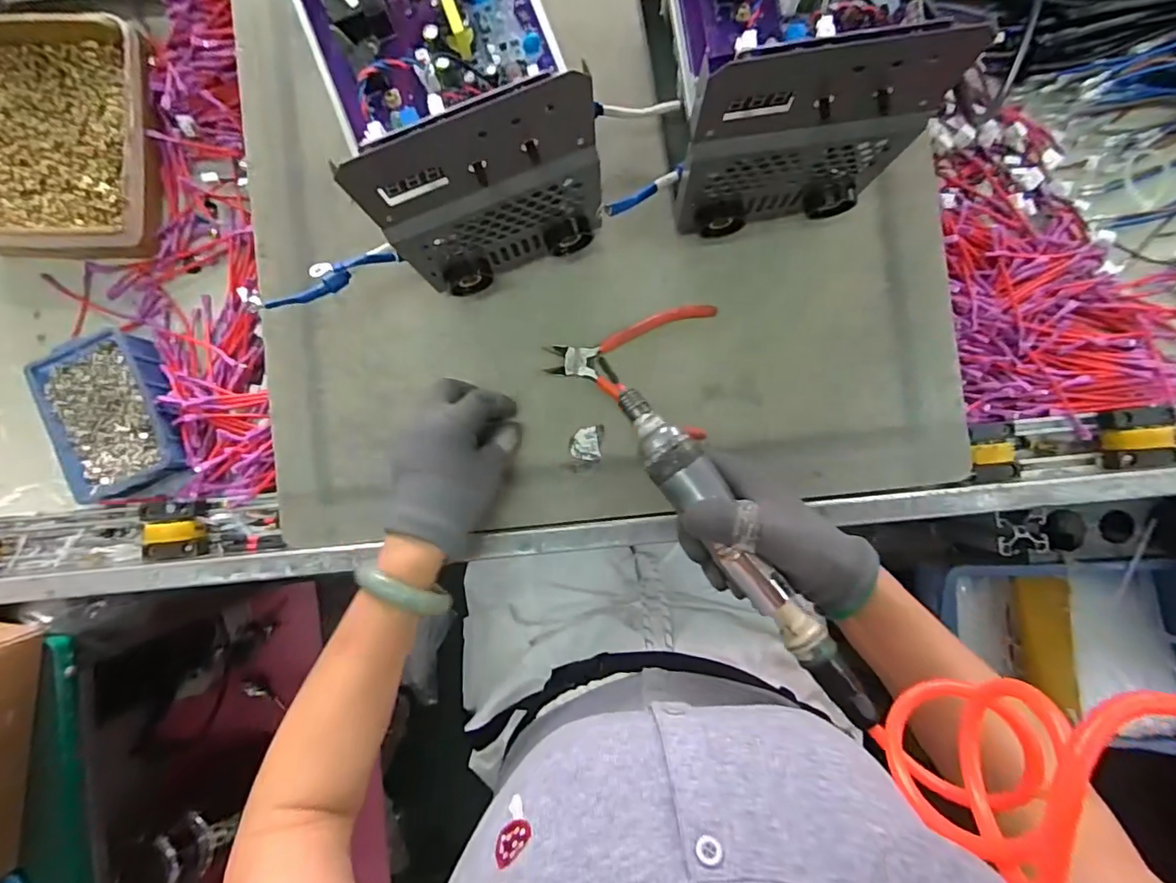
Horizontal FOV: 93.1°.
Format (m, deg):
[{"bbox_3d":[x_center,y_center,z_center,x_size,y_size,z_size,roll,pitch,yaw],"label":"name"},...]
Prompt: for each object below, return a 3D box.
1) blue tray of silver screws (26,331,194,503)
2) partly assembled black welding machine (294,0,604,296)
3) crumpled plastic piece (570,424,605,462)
[{"bbox_3d":[-0.458,-0.023,0.546,0.104,0.047,0.150,-24,88,1],"label":"blue tray of silver screws"},{"bbox_3d":[-0.096,-0.248,0.390,0.145,0.193,0.224,-21,88,1],"label":"partly assembled black welding machine"},{"bbox_3d":[-0.001,0.001,0.480,0.027,0.004,0.030,7,89,2],"label":"crumpled plastic piece"}]

